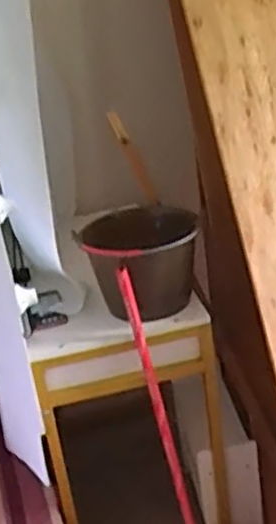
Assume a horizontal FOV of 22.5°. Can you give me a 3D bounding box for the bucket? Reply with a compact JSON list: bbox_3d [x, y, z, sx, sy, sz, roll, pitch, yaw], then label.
[{"bbox_3d":[0.007,0.004,1.532,0.249,0.184,0.249,-5,24,2],"label":"bucket"}]

